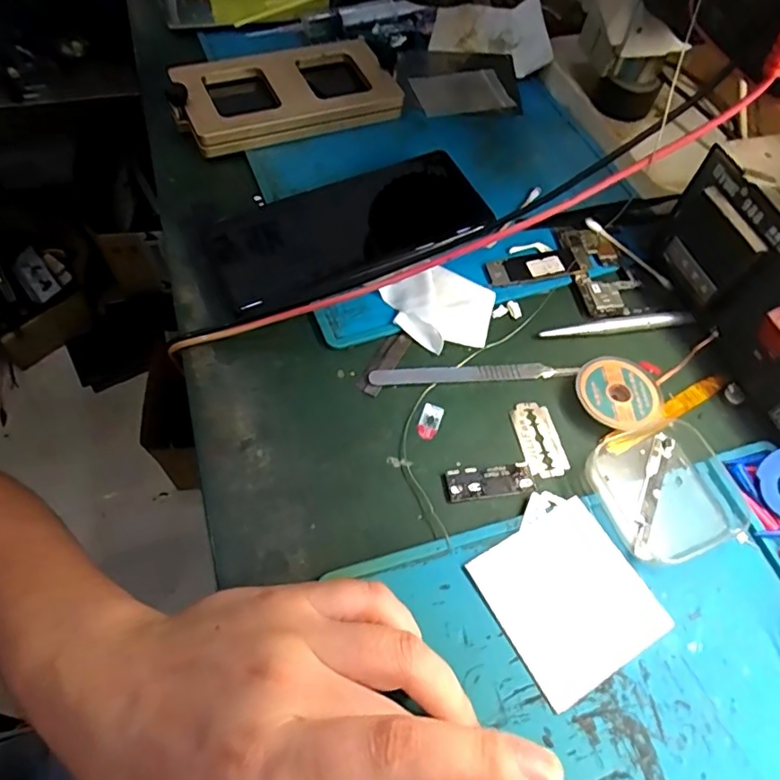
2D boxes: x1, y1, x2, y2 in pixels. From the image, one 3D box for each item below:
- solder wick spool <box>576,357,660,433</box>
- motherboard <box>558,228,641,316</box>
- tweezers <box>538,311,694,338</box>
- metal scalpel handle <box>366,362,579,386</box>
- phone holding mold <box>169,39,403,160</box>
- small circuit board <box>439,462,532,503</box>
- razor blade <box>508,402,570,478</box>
[{"bbox_3d":[0.123,0.003,0.297,0.044,0.009,0.042,2,59,-3],"label":"solder wick spool"},{"bbox_3d":[0.132,-0.076,0.346,0.036,0.004,0.072,-7,60,-8],"label":"motherboard"},{"bbox_3d":[0.133,-0.039,0.323,0.092,0.004,0.010,-8,60,-9],"label":"tweezers"},{"bbox_3d":[0.046,-0.010,0.303,0.113,0.004,0.010,-4,59,-6],"label":"metal scalpel handle"},{"bbox_3d":[-0.076,-0.214,0.399,0.154,0.027,0.076,-22,63,-16],"label":"phone holding mold"},{"bbox_3d":[0.049,0.044,0.270,0.044,0.004,0.016,-7,60,-8],"label":"small circuit board"},{"bbox_3d":[0.078,0.025,0.287,0.022,0.004,0.042,-8,60,-8],"label":"razor blade"}]

